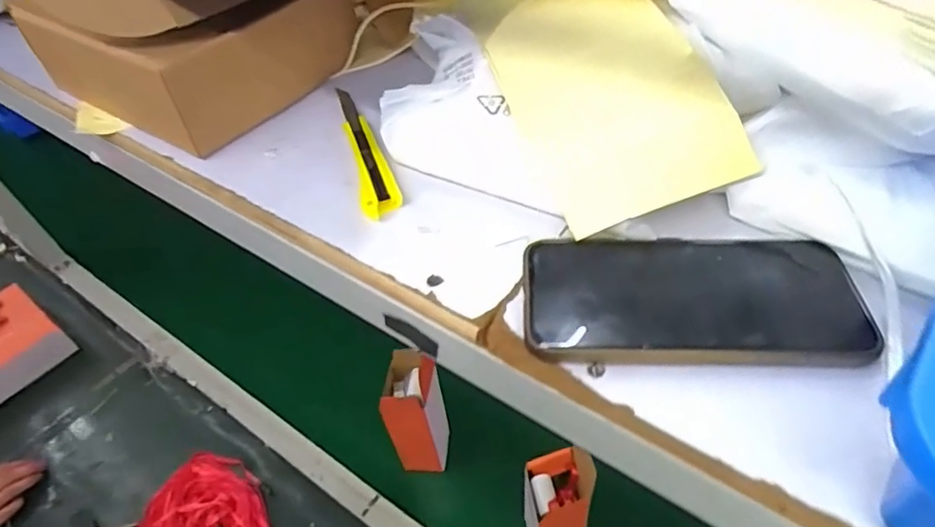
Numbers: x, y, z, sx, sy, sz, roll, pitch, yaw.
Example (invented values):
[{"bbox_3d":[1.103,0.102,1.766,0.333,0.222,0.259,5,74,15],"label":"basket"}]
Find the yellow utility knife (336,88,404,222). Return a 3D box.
[{"bbox_3d":[-0.072,-0.083,0.406,0.025,0.012,0.146,-16,48,-8],"label":"yellow utility knife"}]

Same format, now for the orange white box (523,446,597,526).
[{"bbox_3d":[0.103,0.273,0.659,0.062,0.189,0.067,-12,48,-4],"label":"orange white box"}]

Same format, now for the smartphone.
[{"bbox_3d":[0.110,0.017,0.291,0.160,0.010,0.076,0,48,7],"label":"smartphone"}]

